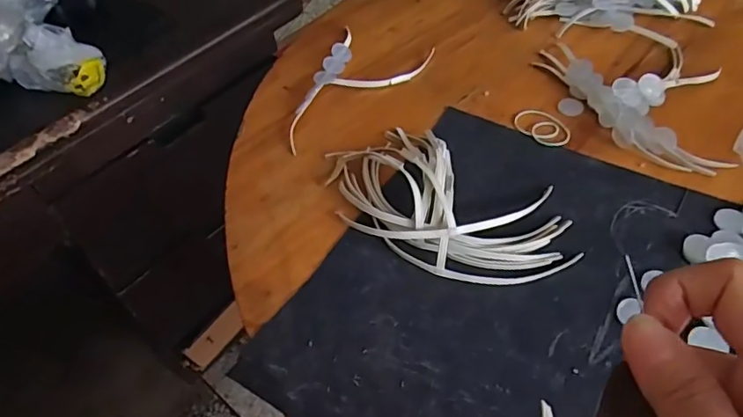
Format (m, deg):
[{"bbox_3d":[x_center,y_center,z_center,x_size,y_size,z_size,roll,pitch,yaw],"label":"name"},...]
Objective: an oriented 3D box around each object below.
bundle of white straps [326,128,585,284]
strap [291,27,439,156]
[{"bbox_3d":[0.062,-0.012,0.456,0.227,0.040,0.131,34,61,29],"label":"bundle of white straps"},{"bbox_3d":[-0.008,-0.135,0.584,0.118,0.010,0.215,10,52,14],"label":"strap"}]

